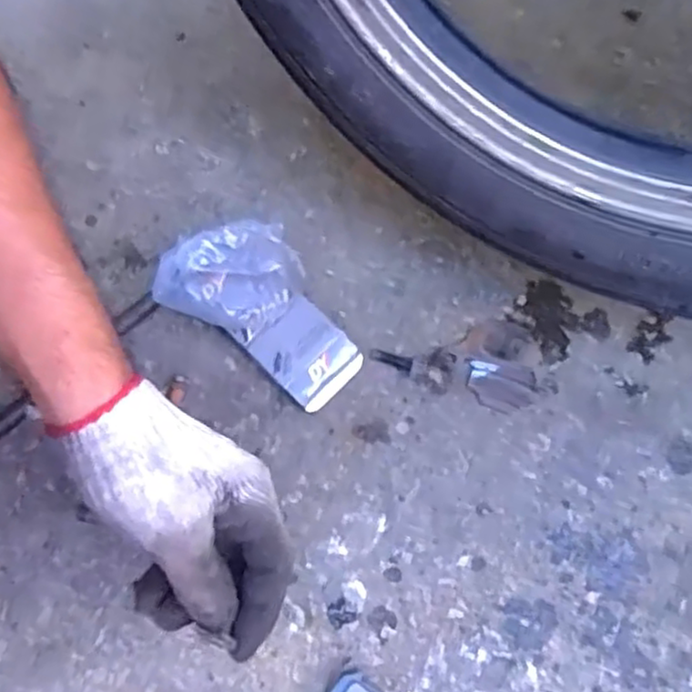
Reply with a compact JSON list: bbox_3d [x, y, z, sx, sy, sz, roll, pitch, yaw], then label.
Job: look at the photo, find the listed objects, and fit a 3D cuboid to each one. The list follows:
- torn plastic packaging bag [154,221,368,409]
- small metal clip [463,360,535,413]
[{"bbox_3d":[-0.052,-0.024,0.476,0.141,0.026,0.080,43,78,-4],"label":"torn plastic packaging bag"},{"bbox_3d":[0.105,0.028,0.483,0.045,0.004,0.033,10,72,6],"label":"small metal clip"}]

